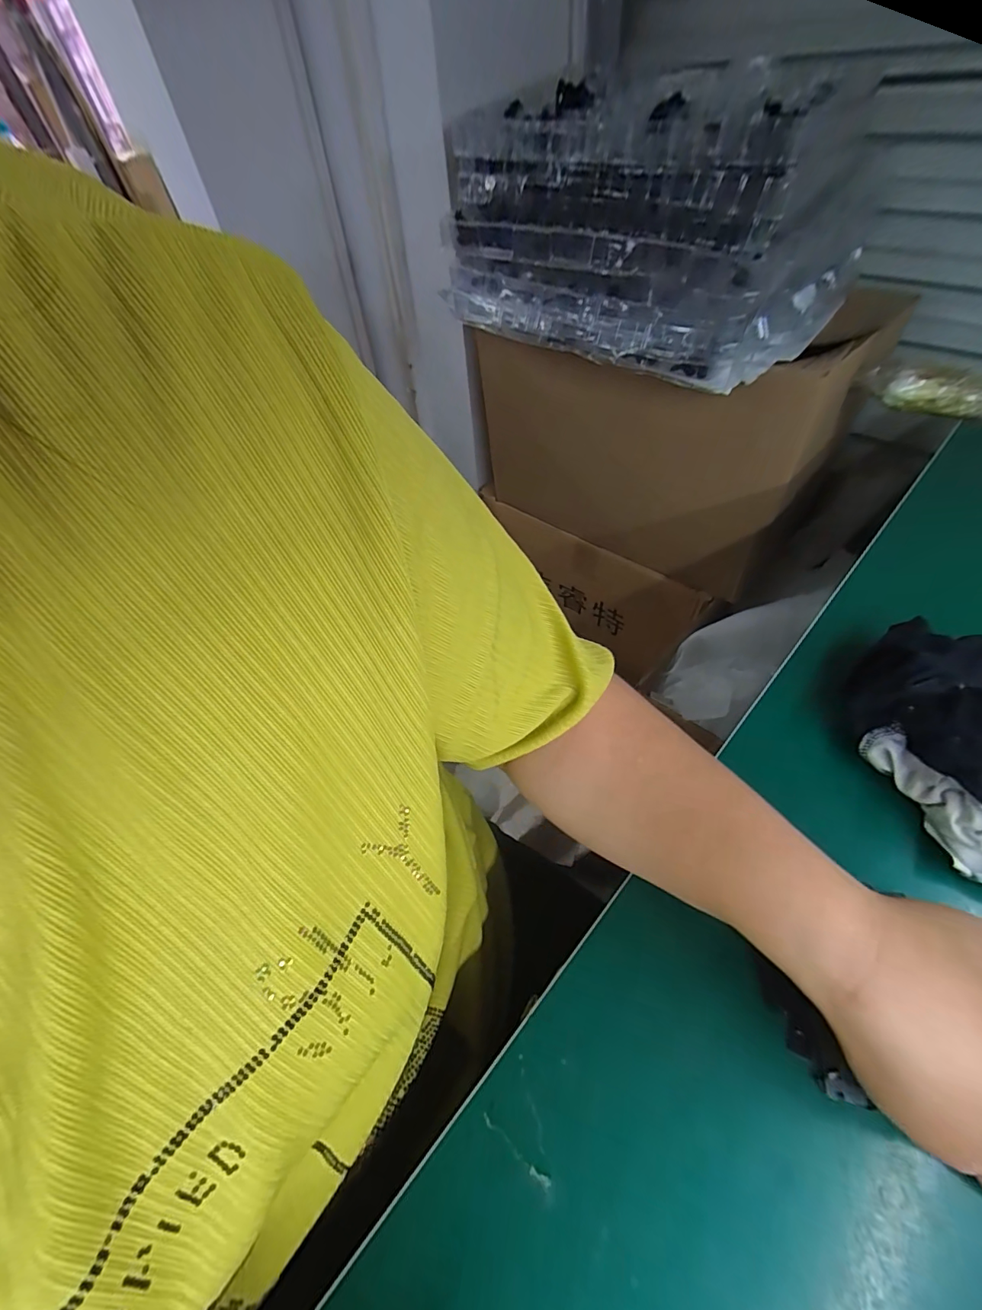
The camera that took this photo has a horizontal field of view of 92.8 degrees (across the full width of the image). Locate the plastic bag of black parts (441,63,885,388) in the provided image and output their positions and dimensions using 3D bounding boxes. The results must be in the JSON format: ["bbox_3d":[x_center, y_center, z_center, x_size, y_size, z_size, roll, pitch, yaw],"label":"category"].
[{"bbox_3d":[0.222,-0.612,0.671,0.492,0.238,0.357,36,63,28],"label":"plastic bag of black parts"}]

